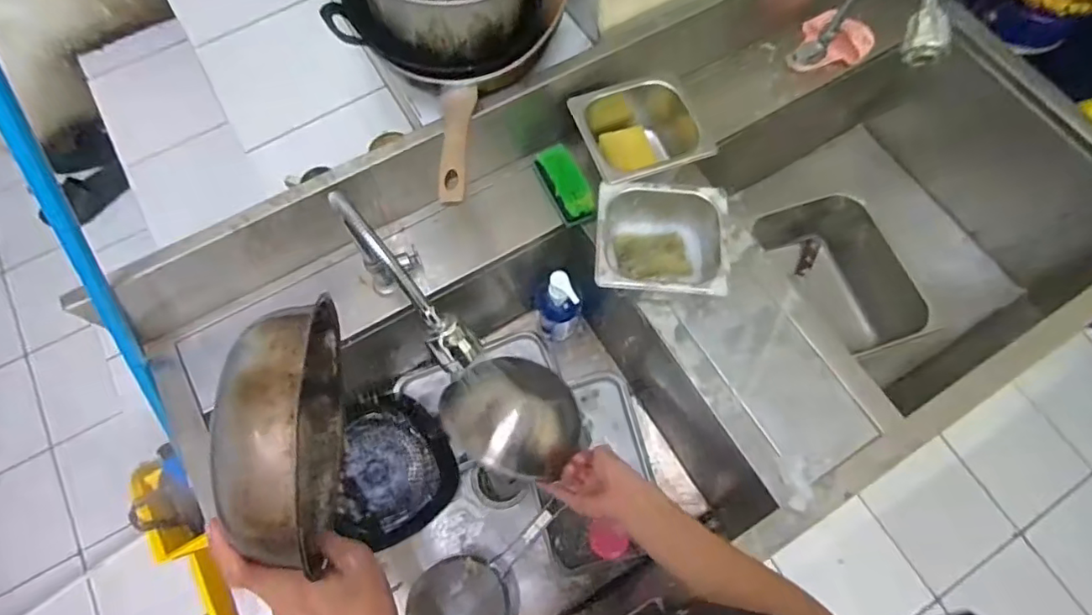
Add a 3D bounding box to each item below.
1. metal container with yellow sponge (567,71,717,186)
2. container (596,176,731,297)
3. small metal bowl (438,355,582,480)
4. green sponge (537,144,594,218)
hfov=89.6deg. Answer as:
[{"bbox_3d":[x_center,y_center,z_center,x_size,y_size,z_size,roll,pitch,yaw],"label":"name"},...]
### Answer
[{"bbox_3d":[0.138,-0.260,0.850,0.179,0.093,0.177,-17,70,-7],"label":"metal container with yellow sponge"},{"bbox_3d":[0.159,-0.084,0.779,0.176,0.083,0.163,4,69,1],"label":"container"},{"bbox_3d":[-0.038,0.130,0.680,0.166,0.072,0.140,26,71,9],"label":"small metal bowl"},{"bbox_3d":[0.033,-0.199,0.854,0.046,0.025,0.120,-28,84,-11],"label":"green sponge"}]

